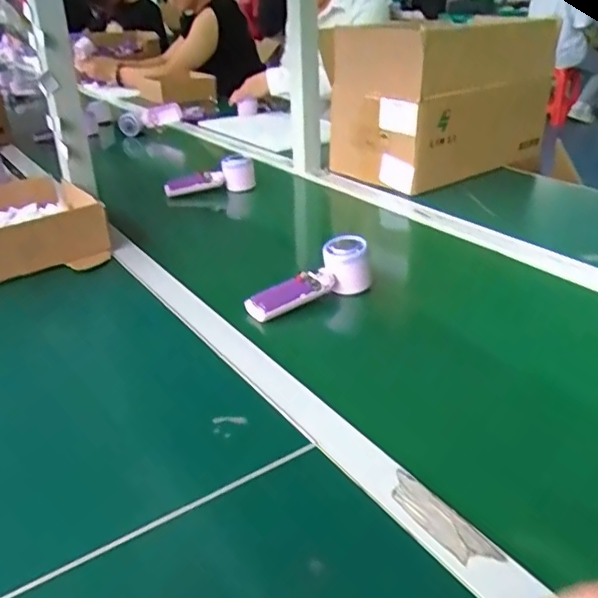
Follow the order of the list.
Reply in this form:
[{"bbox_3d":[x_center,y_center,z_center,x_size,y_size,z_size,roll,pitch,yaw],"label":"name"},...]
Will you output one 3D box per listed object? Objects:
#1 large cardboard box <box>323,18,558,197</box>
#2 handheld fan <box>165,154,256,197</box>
[{"bbox_3d":[0.267,-0.385,1.185,0.388,0.258,0.237,-21,32,-33],"label":"large cardboard box"},{"bbox_3d":[-0.164,-0.227,1.140,0.164,0.067,0.051,-5,27,-5],"label":"handheld fan"}]

